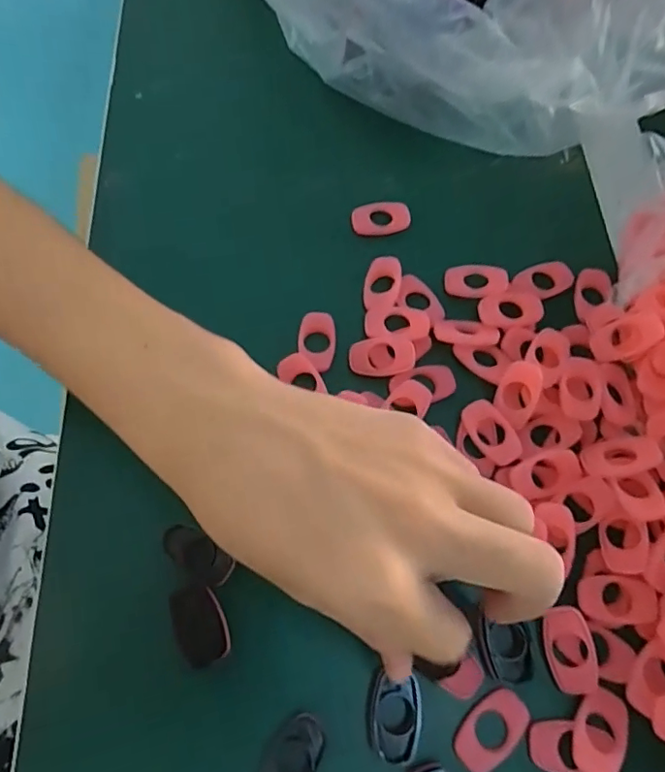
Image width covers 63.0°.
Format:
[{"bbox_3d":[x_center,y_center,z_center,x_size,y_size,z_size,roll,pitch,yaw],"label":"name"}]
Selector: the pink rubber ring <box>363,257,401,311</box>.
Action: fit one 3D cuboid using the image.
[{"bbox_3d":[0.026,-0.053,0.282,0.018,0.006,0.031,10,67,4],"label":"pink rubber ring"}]

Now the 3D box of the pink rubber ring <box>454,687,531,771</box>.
[{"bbox_3d":[0.063,0.136,0.213,0.033,0.004,0.019,-42,73,-16],"label":"pink rubber ring"}]

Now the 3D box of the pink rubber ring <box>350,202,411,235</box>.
[{"bbox_3d":[0.027,-0.095,0.307,0.032,0.009,0.017,-11,67,-5],"label":"pink rubber ring"}]

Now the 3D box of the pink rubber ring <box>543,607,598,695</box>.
[{"bbox_3d":[0.097,0.108,0.222,0.018,0.005,0.032,-9,67,-4],"label":"pink rubber ring"}]

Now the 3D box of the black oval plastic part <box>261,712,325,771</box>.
[{"bbox_3d":[-0.016,0.145,0.210,0.018,0.006,0.033,27,69,11],"label":"black oval plastic part"}]

